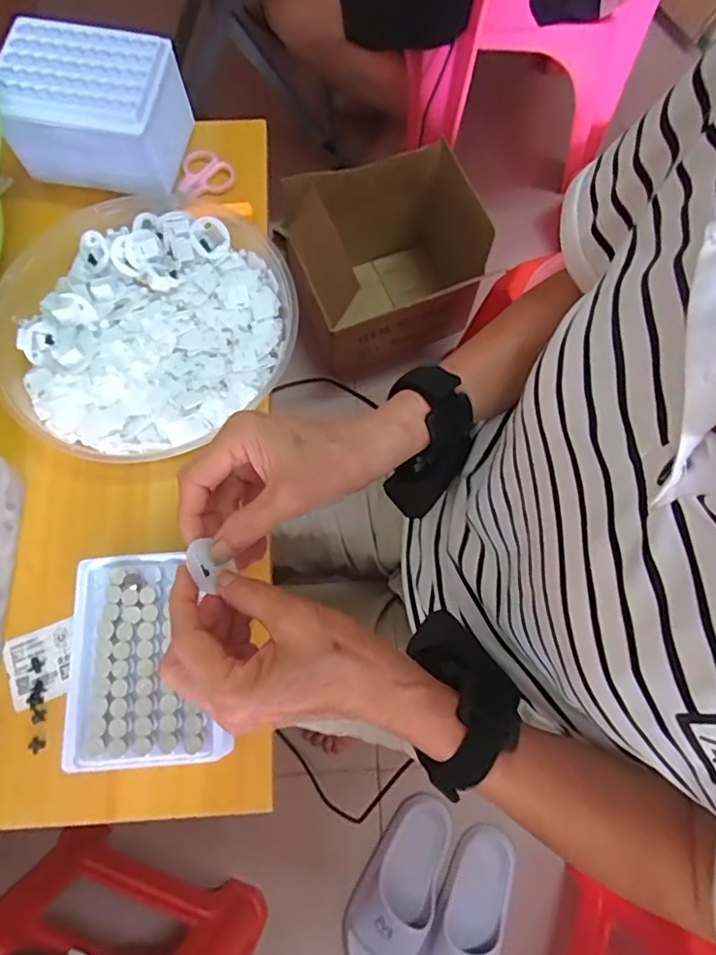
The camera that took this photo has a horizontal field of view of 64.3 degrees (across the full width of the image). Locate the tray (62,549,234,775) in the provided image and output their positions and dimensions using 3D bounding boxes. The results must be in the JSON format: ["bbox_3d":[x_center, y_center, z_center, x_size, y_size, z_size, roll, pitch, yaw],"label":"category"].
[{"bbox_3d":[-0.137,0.118,0.379,0.097,0.035,0.130,-5,72,-3],"label":"tray"}]

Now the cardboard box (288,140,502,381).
[{"bbox_3d":[0.055,-0.333,0.928,0.285,0.230,0.248,-16,73,-7],"label":"cardboard box"}]

